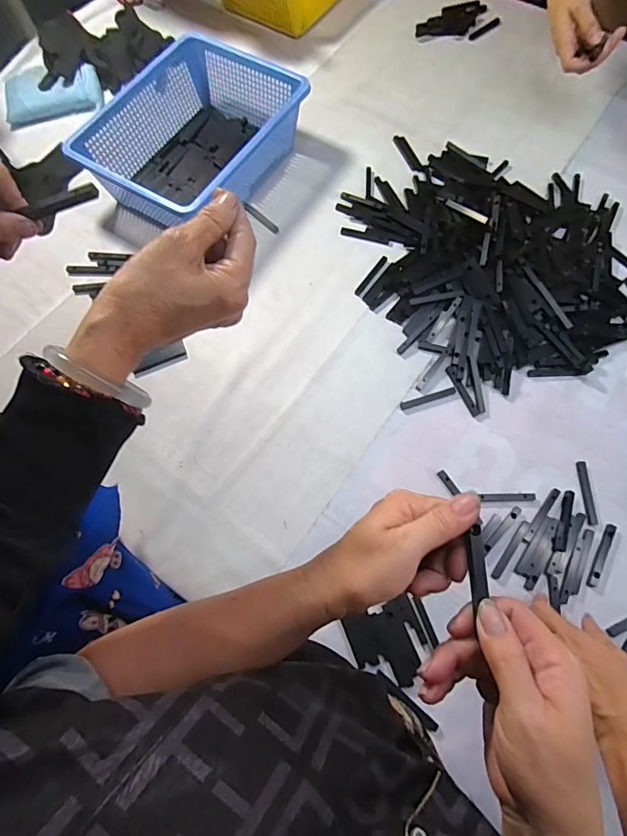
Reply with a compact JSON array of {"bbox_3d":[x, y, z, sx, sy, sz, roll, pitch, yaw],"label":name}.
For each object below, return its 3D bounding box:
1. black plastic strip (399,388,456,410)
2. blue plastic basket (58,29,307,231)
[{"bbox_3d":[0.149,-0.026,0.559,0.075,0.004,0.010,-17,70,-4],"label":"black plastic strip"},{"bbox_3d":[-0.182,-0.425,0.663,0.239,0.098,0.299,33,74,13],"label":"blue plastic basket"}]

